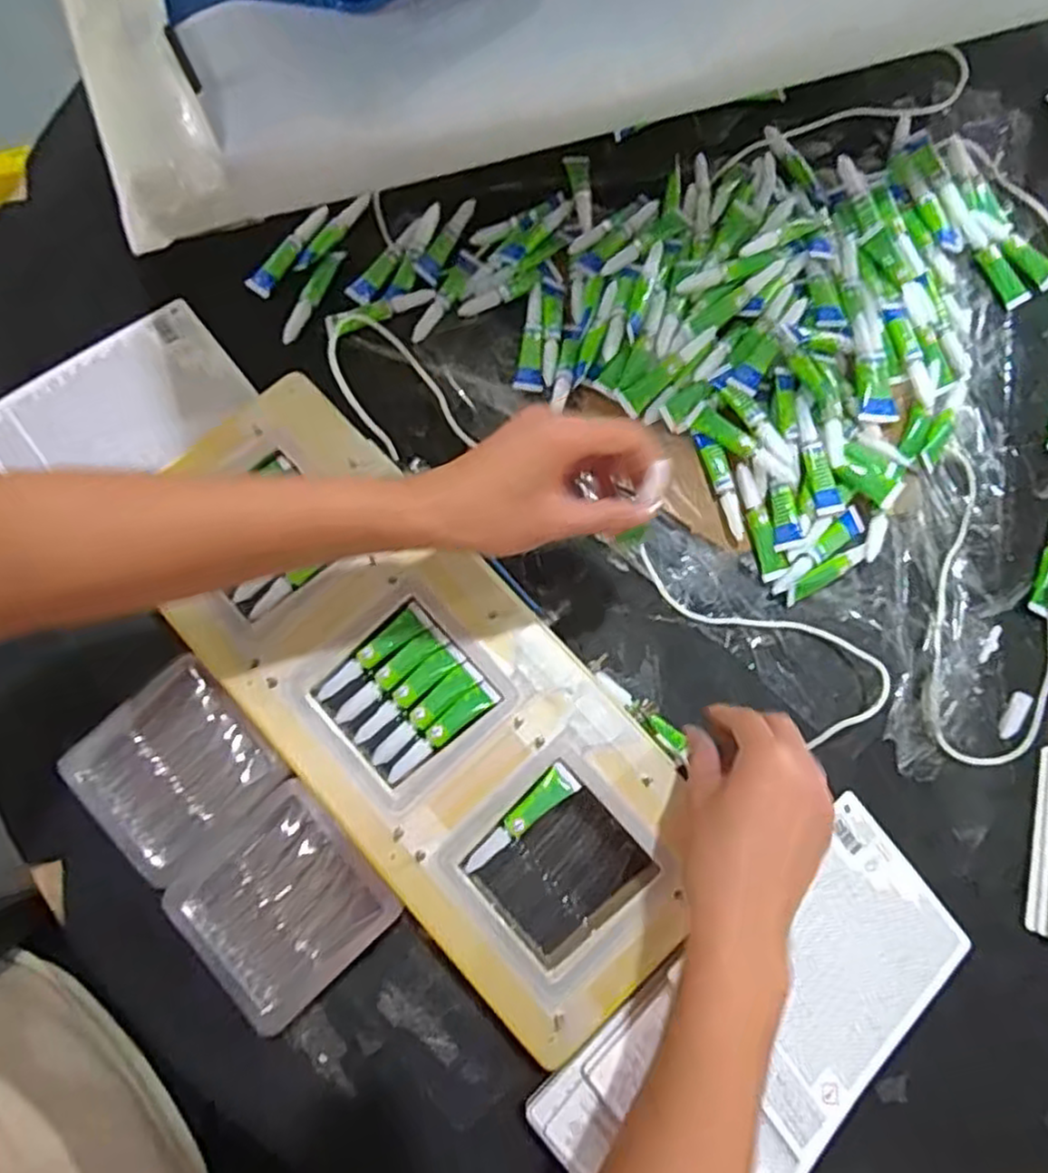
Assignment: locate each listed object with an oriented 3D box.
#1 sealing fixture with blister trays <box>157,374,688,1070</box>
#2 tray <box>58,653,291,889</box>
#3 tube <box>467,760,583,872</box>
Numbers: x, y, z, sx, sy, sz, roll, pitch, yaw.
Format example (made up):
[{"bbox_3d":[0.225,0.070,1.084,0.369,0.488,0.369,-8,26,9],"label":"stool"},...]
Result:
[{"bbox_3d":[-0.068,0.062,0.442,0.169,0.023,0.417,-42,81,-10],"label":"sealing fixture with blister trays"},{"bbox_3d":[-0.216,0.113,0.448,0.103,0.013,0.102,-41,81,-10],"label":"tray"},{"bbox_3d":[-0.003,0.139,0.432,0.081,0.006,0.018,-40,81,-10],"label":"tube"}]

